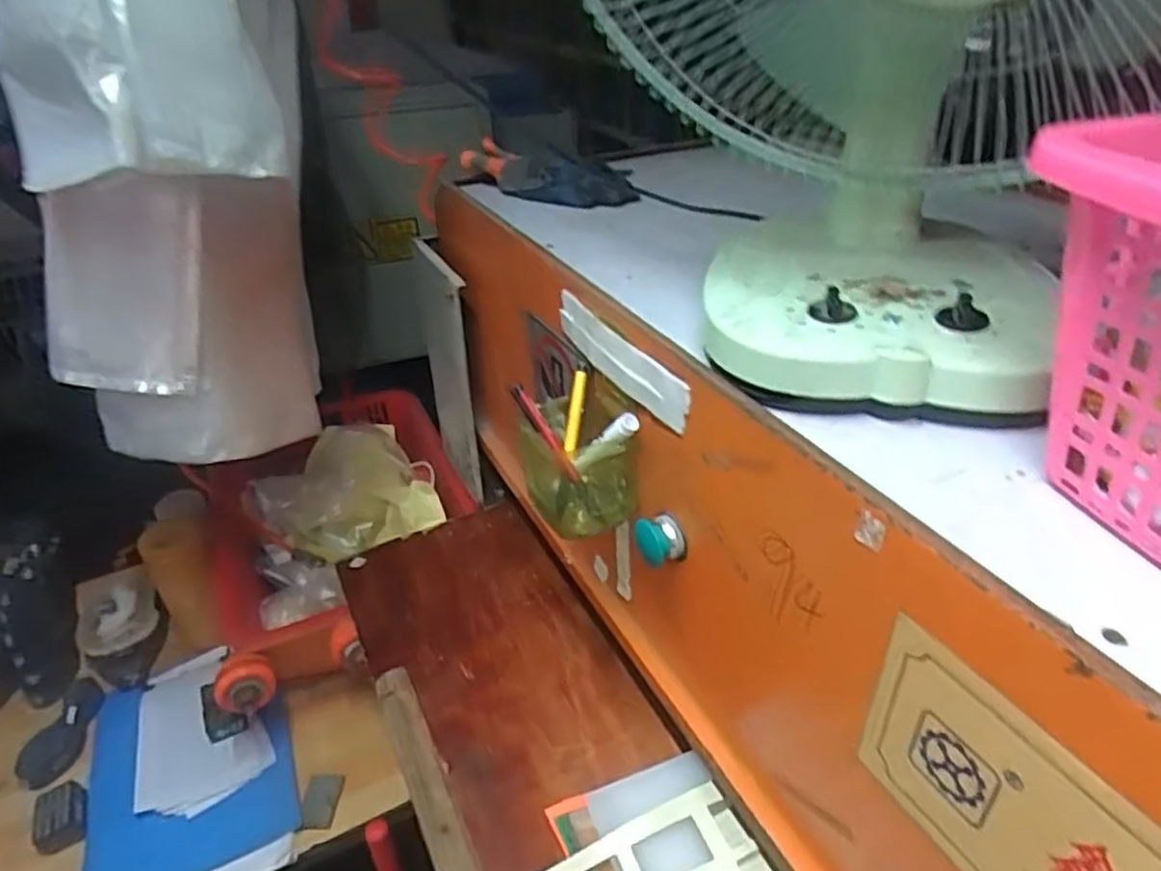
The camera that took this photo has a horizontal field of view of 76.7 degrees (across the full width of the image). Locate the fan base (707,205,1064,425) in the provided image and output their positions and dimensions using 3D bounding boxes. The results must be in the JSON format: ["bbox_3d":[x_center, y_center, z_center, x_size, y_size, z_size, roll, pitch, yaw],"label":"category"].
[{"bbox_3d":[0.187,-0.088,0.497,0.198,0.071,0.206,9,29,10],"label":"fan base"}]

